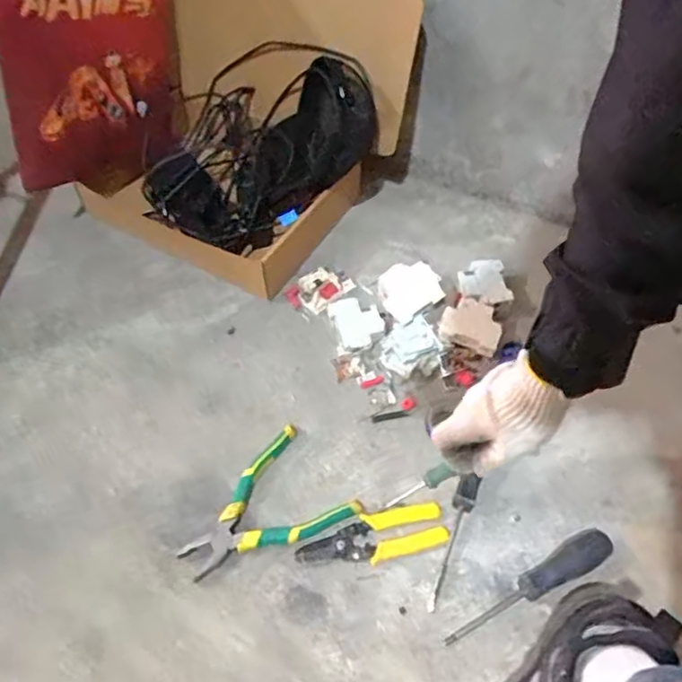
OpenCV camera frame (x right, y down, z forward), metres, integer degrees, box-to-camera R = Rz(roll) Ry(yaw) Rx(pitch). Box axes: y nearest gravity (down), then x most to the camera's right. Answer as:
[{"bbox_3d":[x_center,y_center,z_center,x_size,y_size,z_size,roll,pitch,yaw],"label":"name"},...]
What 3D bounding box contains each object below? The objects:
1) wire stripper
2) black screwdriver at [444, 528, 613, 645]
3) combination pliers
[{"bbox_3d":[0.034,0.218,0.659,0.161,0.010,0.049,-14,53,-10],"label":"wire stripper"},{"bbox_3d":[0.195,0.255,0.613,0.192,0.033,0.038,-28,56,-19],"label":"black screwdriver"},{"bbox_3d":[-0.091,0.194,0.675,0.183,0.020,0.135,-34,58,-23],"label":"combination pliers"}]

